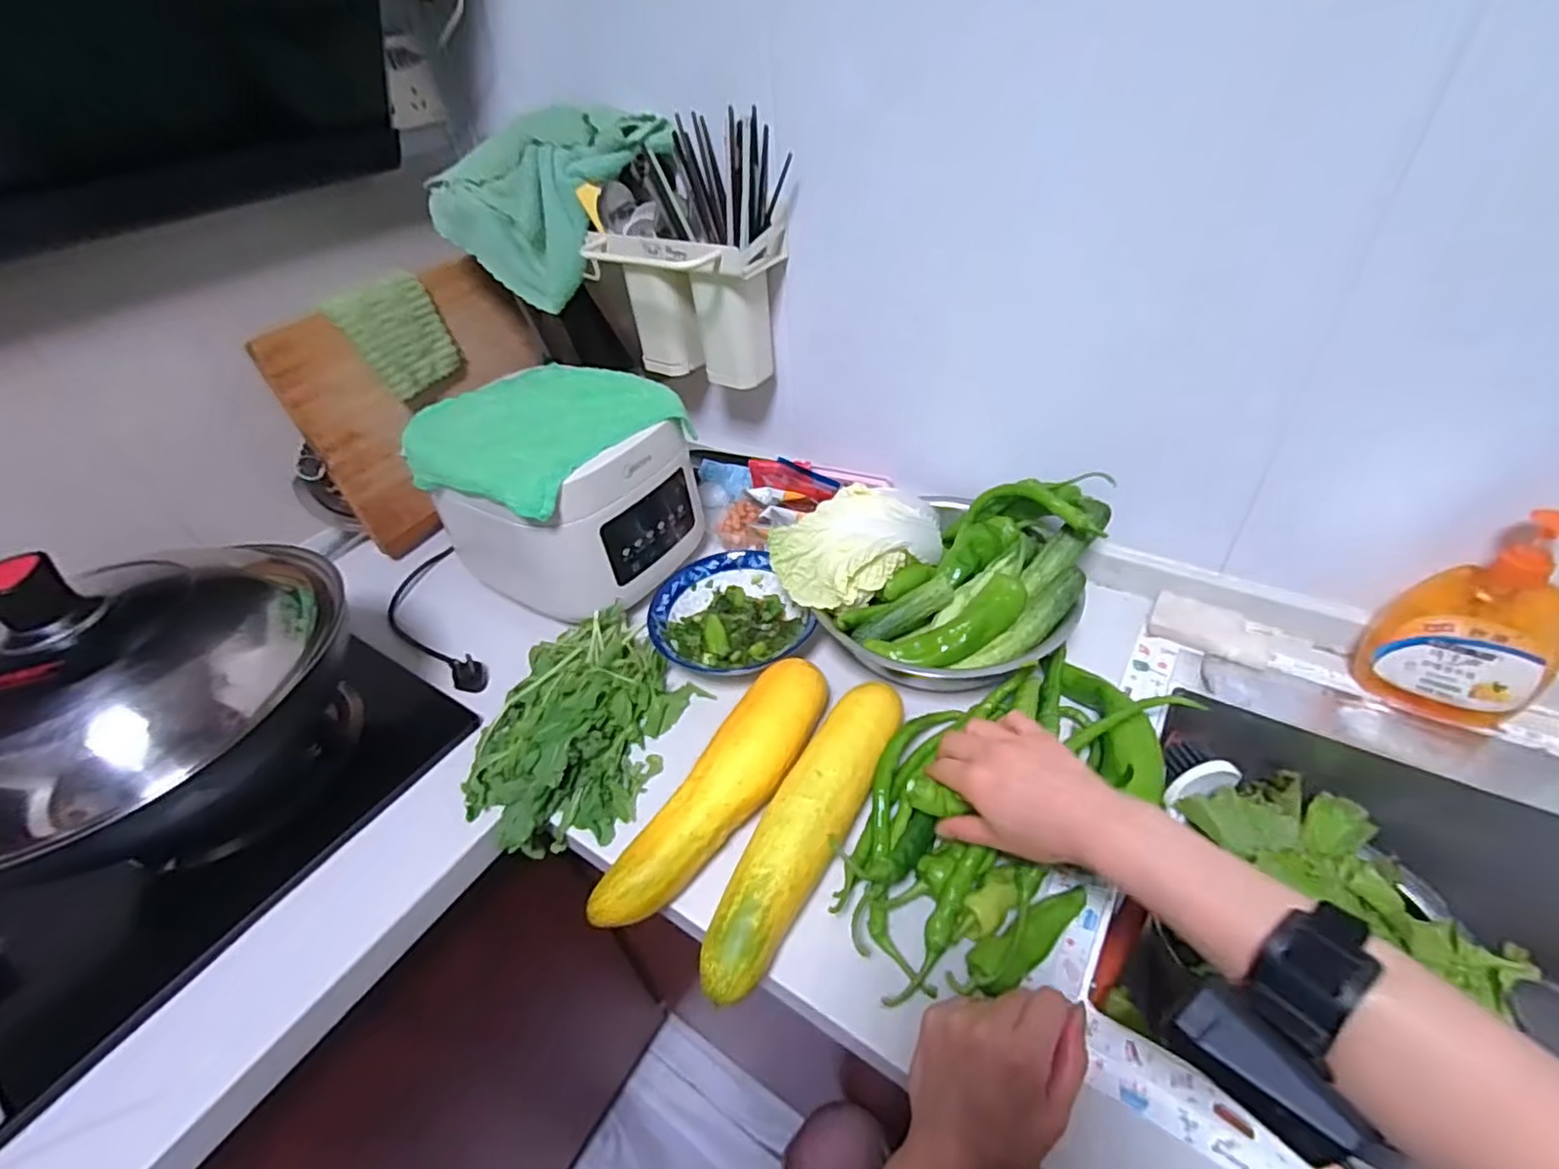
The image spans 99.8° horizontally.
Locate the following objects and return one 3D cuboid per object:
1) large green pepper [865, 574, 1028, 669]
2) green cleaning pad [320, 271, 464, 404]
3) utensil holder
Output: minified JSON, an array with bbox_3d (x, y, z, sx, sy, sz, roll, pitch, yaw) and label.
[{"bbox_3d":[0.157,0.041,0.594,0.144,0.027,0.049,-28,43,0],"label":"large green pepper"},{"bbox_3d":[-0.449,-0.297,0.783,0.009,0.125,0.115,7,49,33],"label":"green cleaning pad"},{"bbox_3d":[-0.103,-0.315,0.750,0.205,0.154,0.082,13,45,20],"label":"utensil holder"}]

